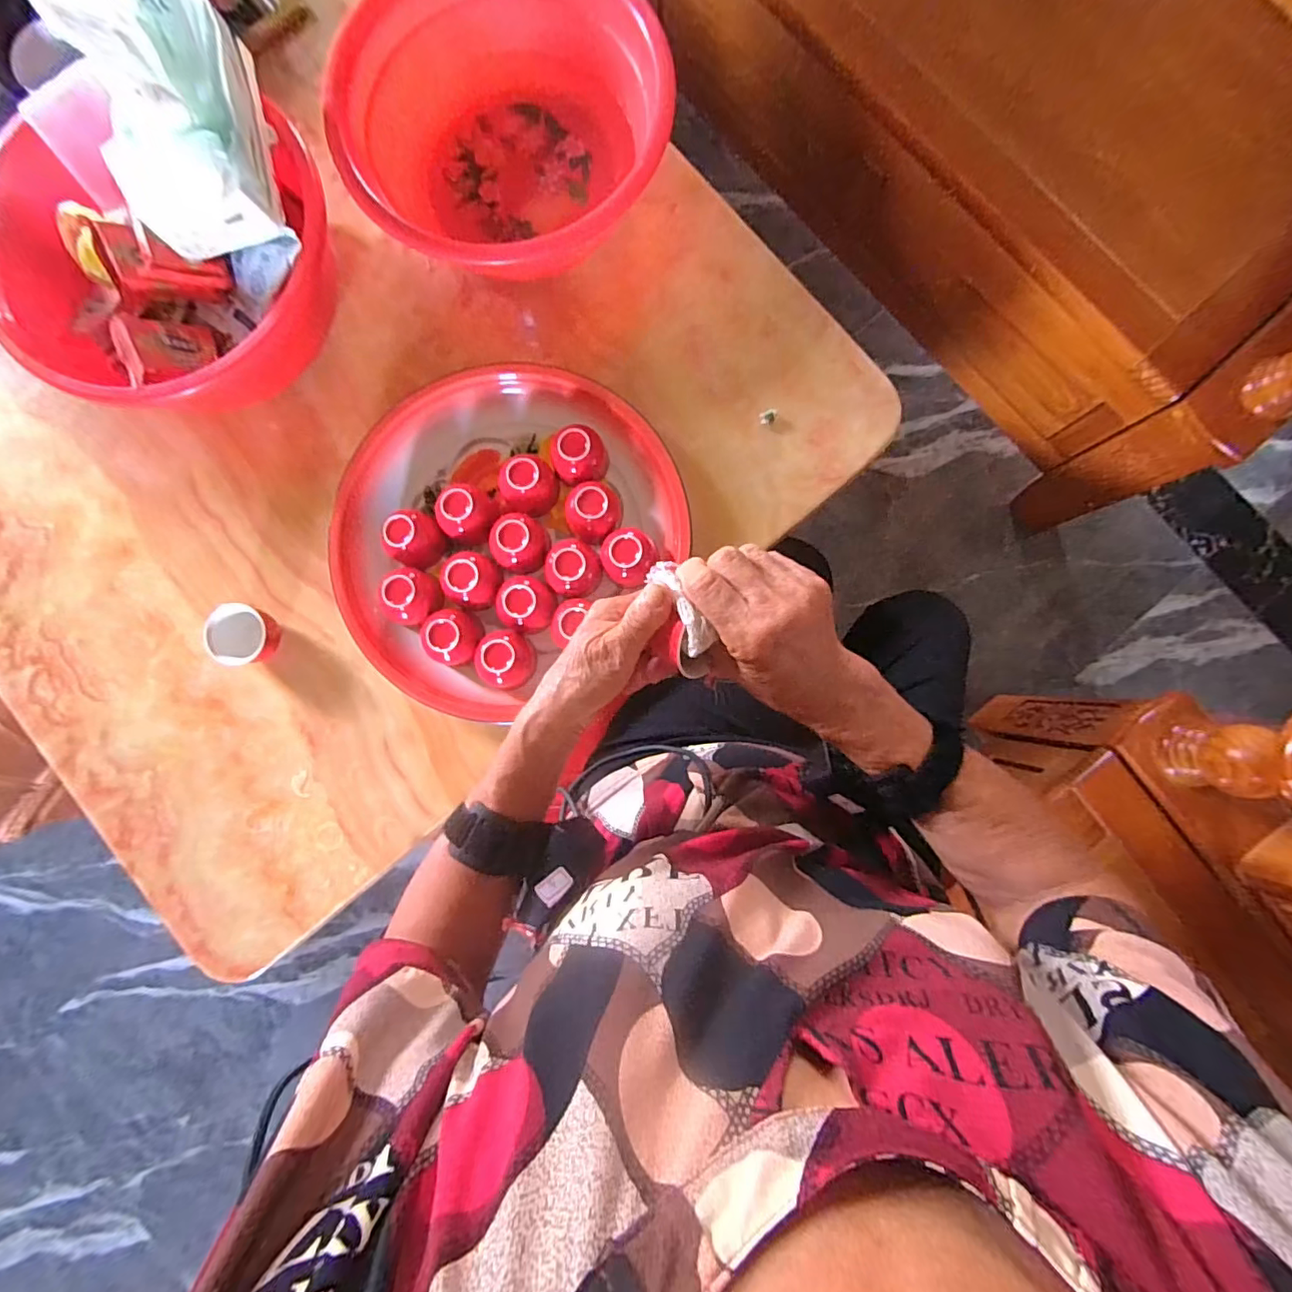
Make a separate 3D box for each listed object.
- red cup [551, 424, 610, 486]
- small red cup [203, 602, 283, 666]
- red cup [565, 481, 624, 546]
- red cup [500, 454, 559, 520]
[{"bbox_3d":[-0.062,-0.182,0.535,0.052,0.036,0.048,0,86,2],"label":"red cup"},{"bbox_3d":[-0.377,-0.010,0.530,0.050,0.039,0.054,0,86,2],"label":"small red cup"},{"bbox_3d":[-0.050,-0.128,0.532,0.057,0.038,0.052,0,86,2],"label":"red cup"},{"bbox_3d":[-0.113,-0.151,0.538,0.050,0.045,0.051,0,86,2],"label":"red cup"}]

